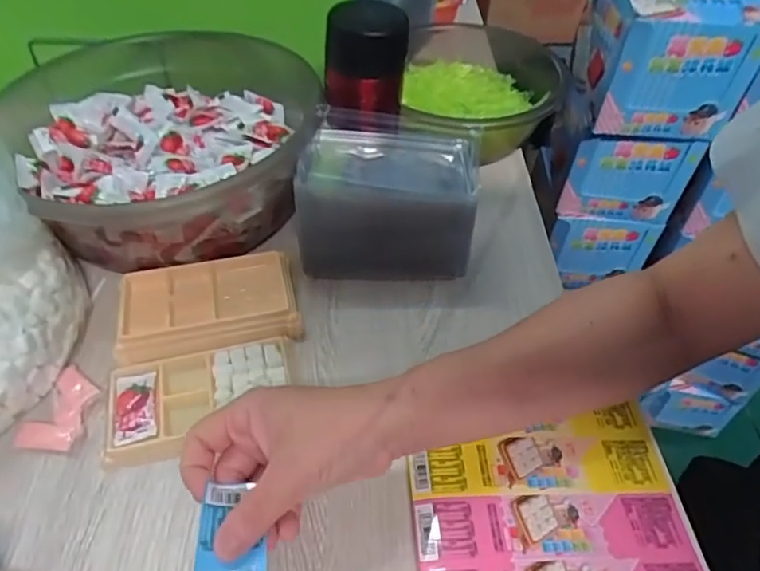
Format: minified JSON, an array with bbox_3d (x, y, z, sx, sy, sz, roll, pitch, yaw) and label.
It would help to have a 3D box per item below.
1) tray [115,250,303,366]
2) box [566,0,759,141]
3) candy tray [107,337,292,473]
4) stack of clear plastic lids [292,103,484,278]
[{"bbox_3d":[-0.138,0.016,0.451,0.136,0.025,0.078,-11,49,-10],"label":"tray"},{"bbox_3d":[0.316,-0.271,0.641,0.153,0.132,0.166,1,48,1],"label":"box"},{"bbox_3d":[-0.129,0.078,0.405,0.129,0.011,0.078,-12,49,-11],"label":"candy tray"},{"bbox_3d":[0.007,-0.073,0.479,0.141,0.104,0.097,0,48,-1],"label":"stack of clear plastic lids"}]

